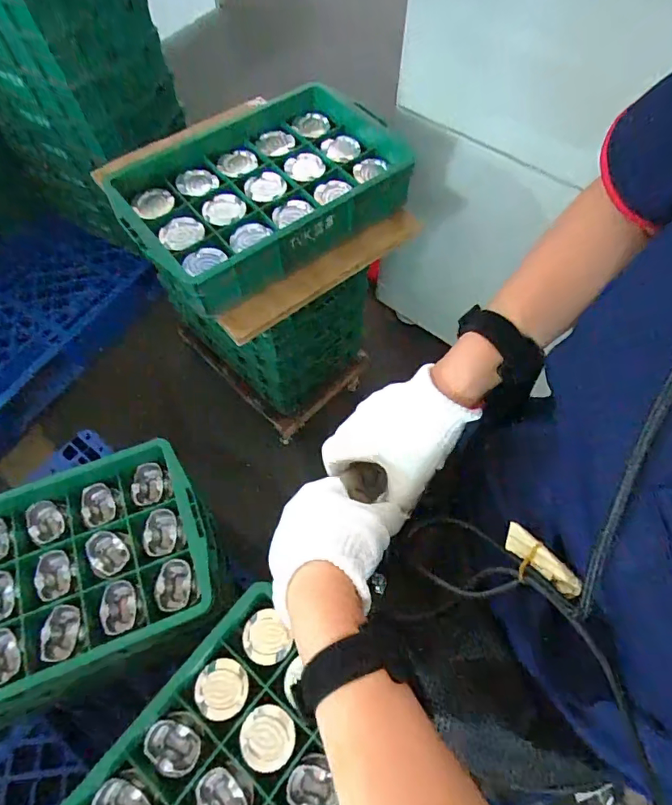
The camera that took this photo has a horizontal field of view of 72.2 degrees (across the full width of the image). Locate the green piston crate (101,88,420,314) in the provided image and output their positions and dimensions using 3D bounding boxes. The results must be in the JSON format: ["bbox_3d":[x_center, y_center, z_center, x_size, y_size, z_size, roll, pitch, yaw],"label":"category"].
[{"bbox_3d":[-0.124,-0.397,0.866,0.521,0.109,0.335,-28,65,-13],"label":"green piston crate"}]

